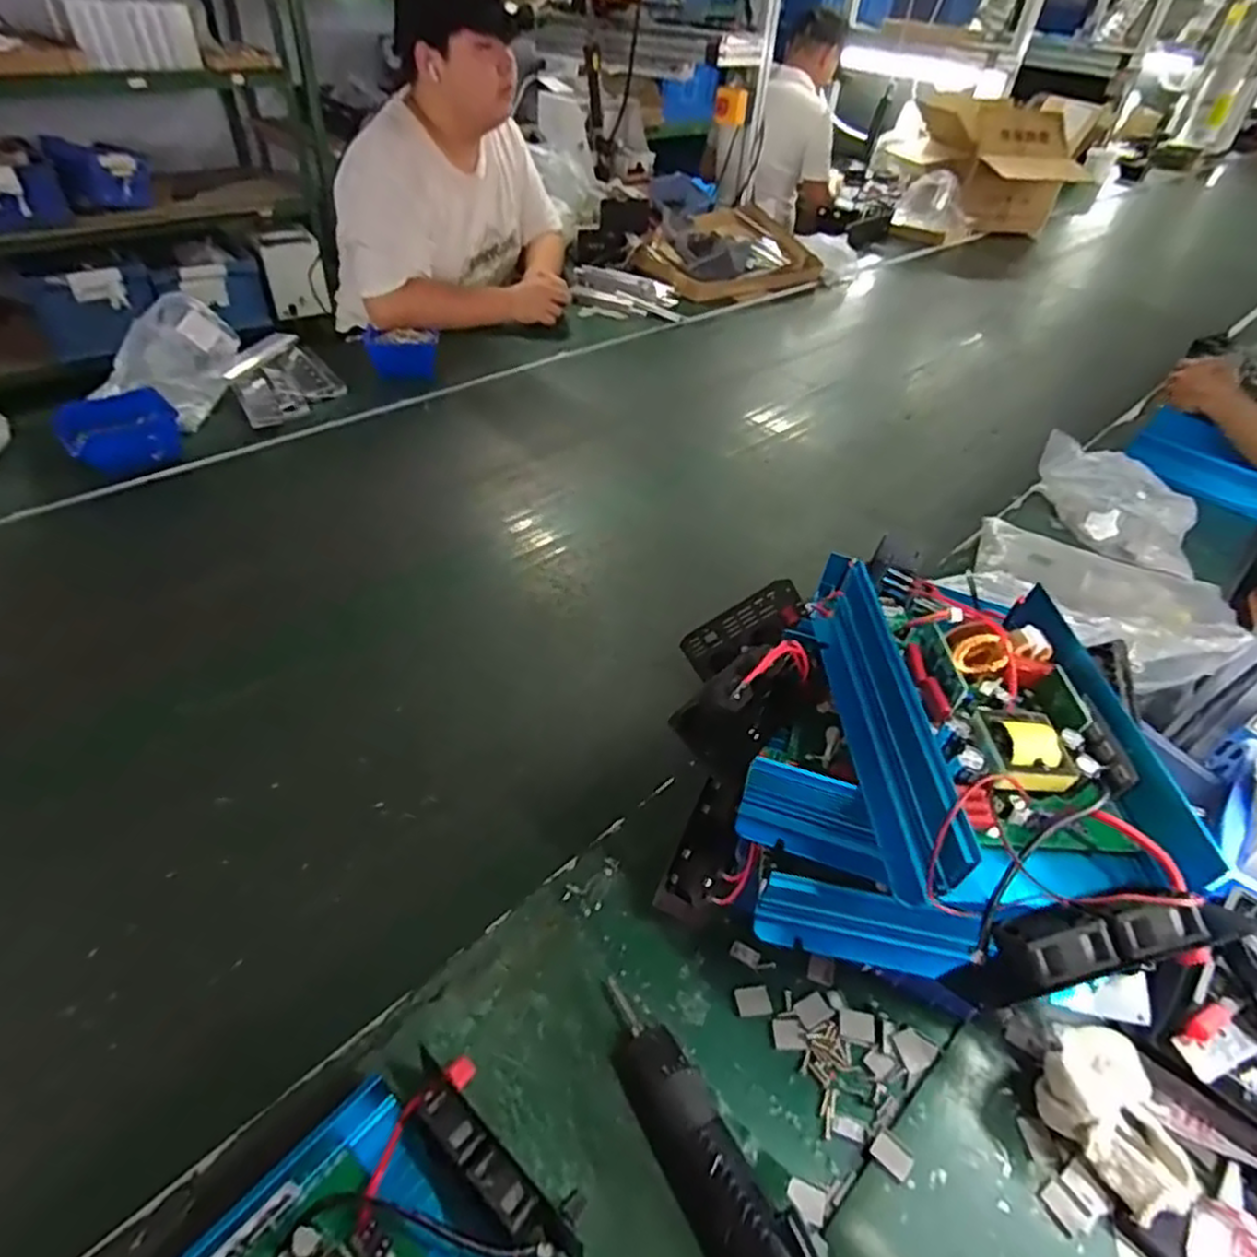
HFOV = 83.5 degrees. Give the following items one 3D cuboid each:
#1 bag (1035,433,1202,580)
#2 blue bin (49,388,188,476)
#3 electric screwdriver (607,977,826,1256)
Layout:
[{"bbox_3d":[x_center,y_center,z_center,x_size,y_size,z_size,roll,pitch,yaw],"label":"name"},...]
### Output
[{"bbox_3d":[0.697,-0.174,1.013,0.101,0.123,0.241,-32,54,-34],"label":"bag"},{"bbox_3d":[-0.732,-0.285,1.022,0.147,0.064,0.129,-24,50,-29],"label":"blue bin"},{"bbox_3d":[0.059,0.335,0.408,0.054,0.050,0.281,-21,49,-27],"label":"electric screwdriver"}]

